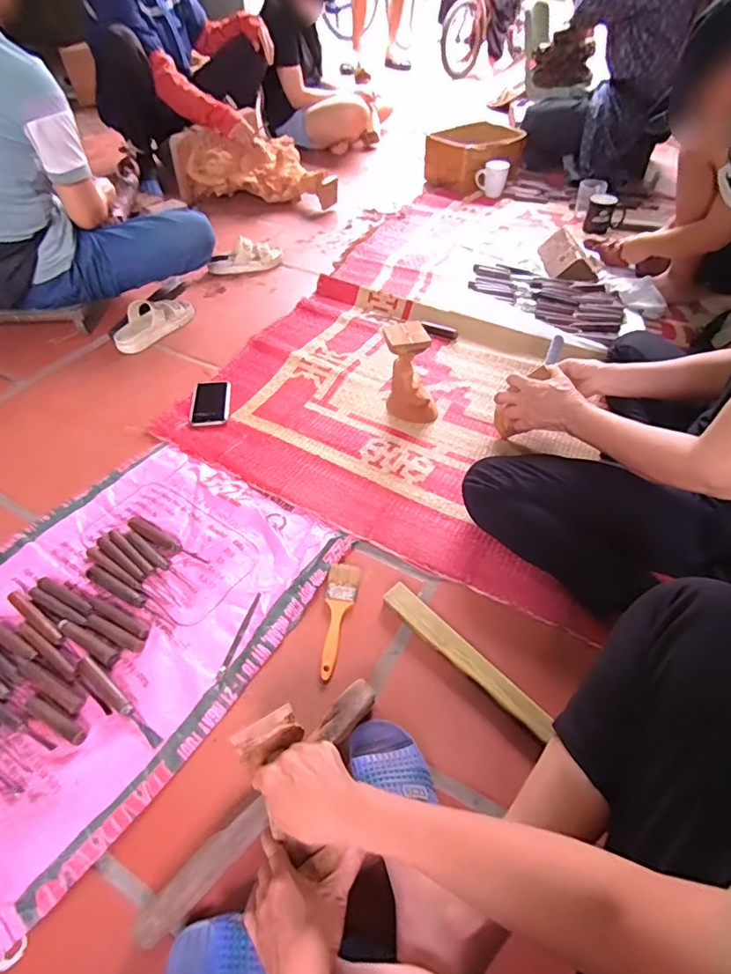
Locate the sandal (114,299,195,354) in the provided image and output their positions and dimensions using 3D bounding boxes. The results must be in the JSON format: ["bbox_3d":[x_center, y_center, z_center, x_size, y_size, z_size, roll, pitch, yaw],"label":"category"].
[{"bbox_3d":[-0.544,-0.427,1.298,0.096,0.063,0.219,28,54,23],"label":"sandal"}]

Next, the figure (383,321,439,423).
[{"bbox_3d":[0.094,-0.231,1.032,0.107,0.181,0.095,3,48,3],"label":"figure"}]

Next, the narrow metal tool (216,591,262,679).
[{"bbox_3d":[-0.184,0.216,0.751,0.013,0.008,0.138,11,49,11],"label":"narrow metal tool"}]

